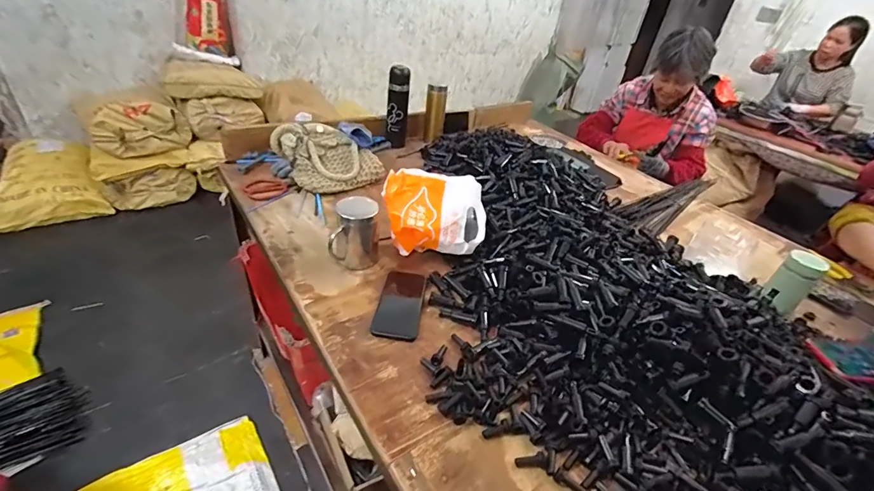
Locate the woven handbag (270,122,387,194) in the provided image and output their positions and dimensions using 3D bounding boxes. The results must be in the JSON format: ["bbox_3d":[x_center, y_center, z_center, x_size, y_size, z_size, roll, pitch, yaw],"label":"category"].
[{"bbox_3d":[-0.279,-0.234,1.032,0.209,0.106,0.208,32,43,29],"label":"woven handbag"}]

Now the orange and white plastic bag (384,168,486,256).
[{"bbox_3d":[-0.007,-0.053,0.795,0.196,0.144,0.124,5,36,-3],"label":"orange and white plastic bag"}]

